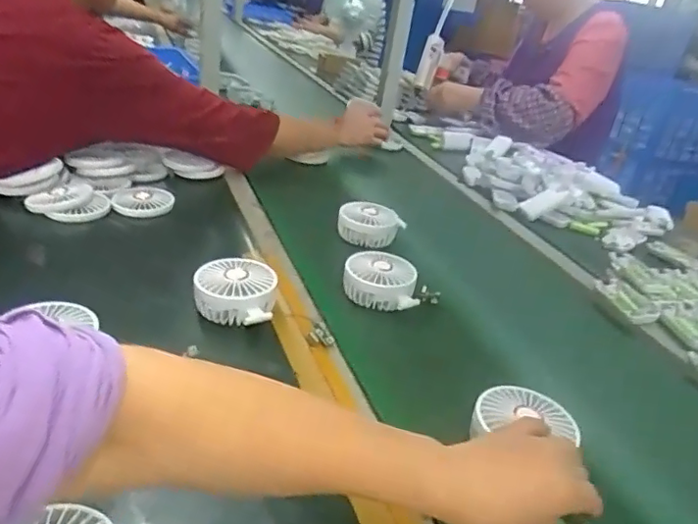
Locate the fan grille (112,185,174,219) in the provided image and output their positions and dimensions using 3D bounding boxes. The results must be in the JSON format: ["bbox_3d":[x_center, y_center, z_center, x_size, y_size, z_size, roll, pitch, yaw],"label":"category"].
[{"bbox_3d":[-0.307,-0.092,0.858,0.078,0.019,0.078,7,27,-6],"label":"fan grille"}]

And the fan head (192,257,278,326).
[{"bbox_3d":[-0.125,0.032,0.627,0.087,0.043,0.086,4,28,-7],"label":"fan head"}]

